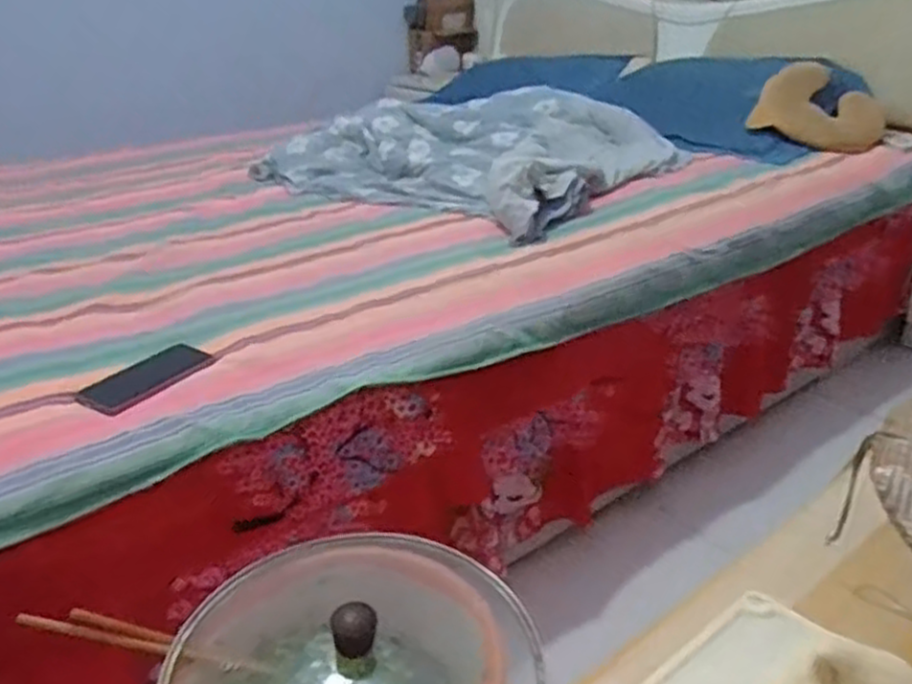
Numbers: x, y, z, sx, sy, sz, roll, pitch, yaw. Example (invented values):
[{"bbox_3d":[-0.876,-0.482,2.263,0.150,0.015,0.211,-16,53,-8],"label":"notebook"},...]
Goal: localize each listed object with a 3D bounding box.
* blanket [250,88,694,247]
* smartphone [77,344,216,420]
[{"bbox_3d":[0.063,-0.482,1.847,0.850,0.135,0.814,19,35,41],"label":"blanket"},{"bbox_3d":[-0.400,0.047,1.001,0.069,0.008,0.160,32,46,26],"label":"smartphone"}]

